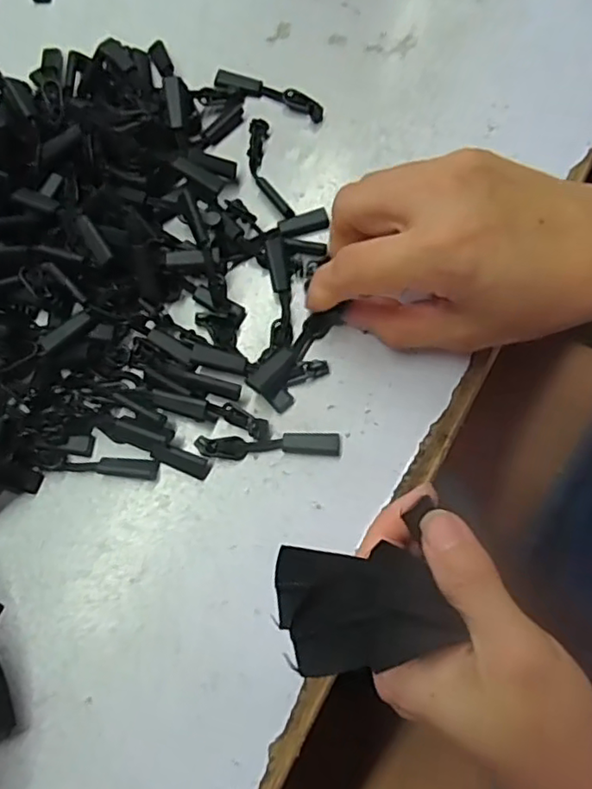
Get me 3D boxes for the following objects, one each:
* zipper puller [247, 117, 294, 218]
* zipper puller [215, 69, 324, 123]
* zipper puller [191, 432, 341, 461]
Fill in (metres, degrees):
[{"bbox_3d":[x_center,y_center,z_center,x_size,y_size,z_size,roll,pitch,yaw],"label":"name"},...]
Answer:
[{"bbox_3d":[-0.015,-0.109,0.289,0.014,0.005,0.058,-12,75,-2],"label":"zipper puller"},{"bbox_3d":[-0.013,-0.150,0.299,0.058,0.004,0.012,22,77,7],"label":"zipper puller"},{"bbox_3d":[-0.011,0.022,0.254,0.060,0.004,0.010,-2,75,1],"label":"zipper puller"}]

